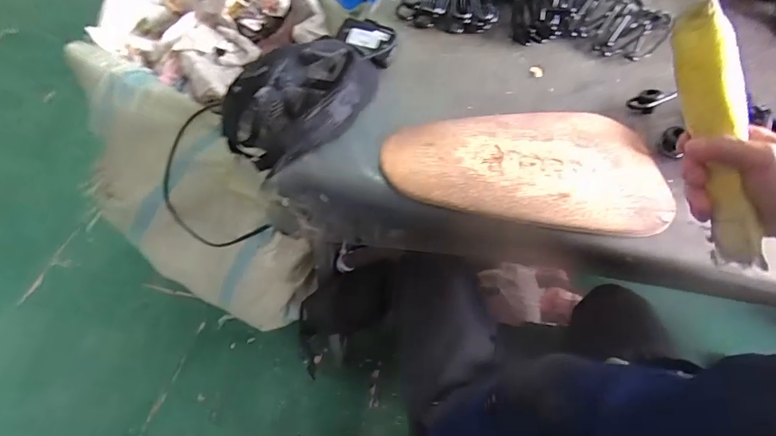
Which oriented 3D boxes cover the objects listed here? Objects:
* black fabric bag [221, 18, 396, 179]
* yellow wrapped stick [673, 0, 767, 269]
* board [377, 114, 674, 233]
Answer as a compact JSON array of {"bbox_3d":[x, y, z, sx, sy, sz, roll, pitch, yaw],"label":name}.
[{"bbox_3d":[-0.090,-0.191,0.587,0.277,0.097,0.145,-37,63,-27],"label":"black fabric bag"},{"bbox_3d":[0.306,-0.081,0.399,0.040,0.028,0.247,-7,87,-9],"label":"yellow wrapped stick"},{"bbox_3d":[0.173,-0.068,0.547,0.346,0.012,0.200,-1,53,-4],"label":"board"}]

